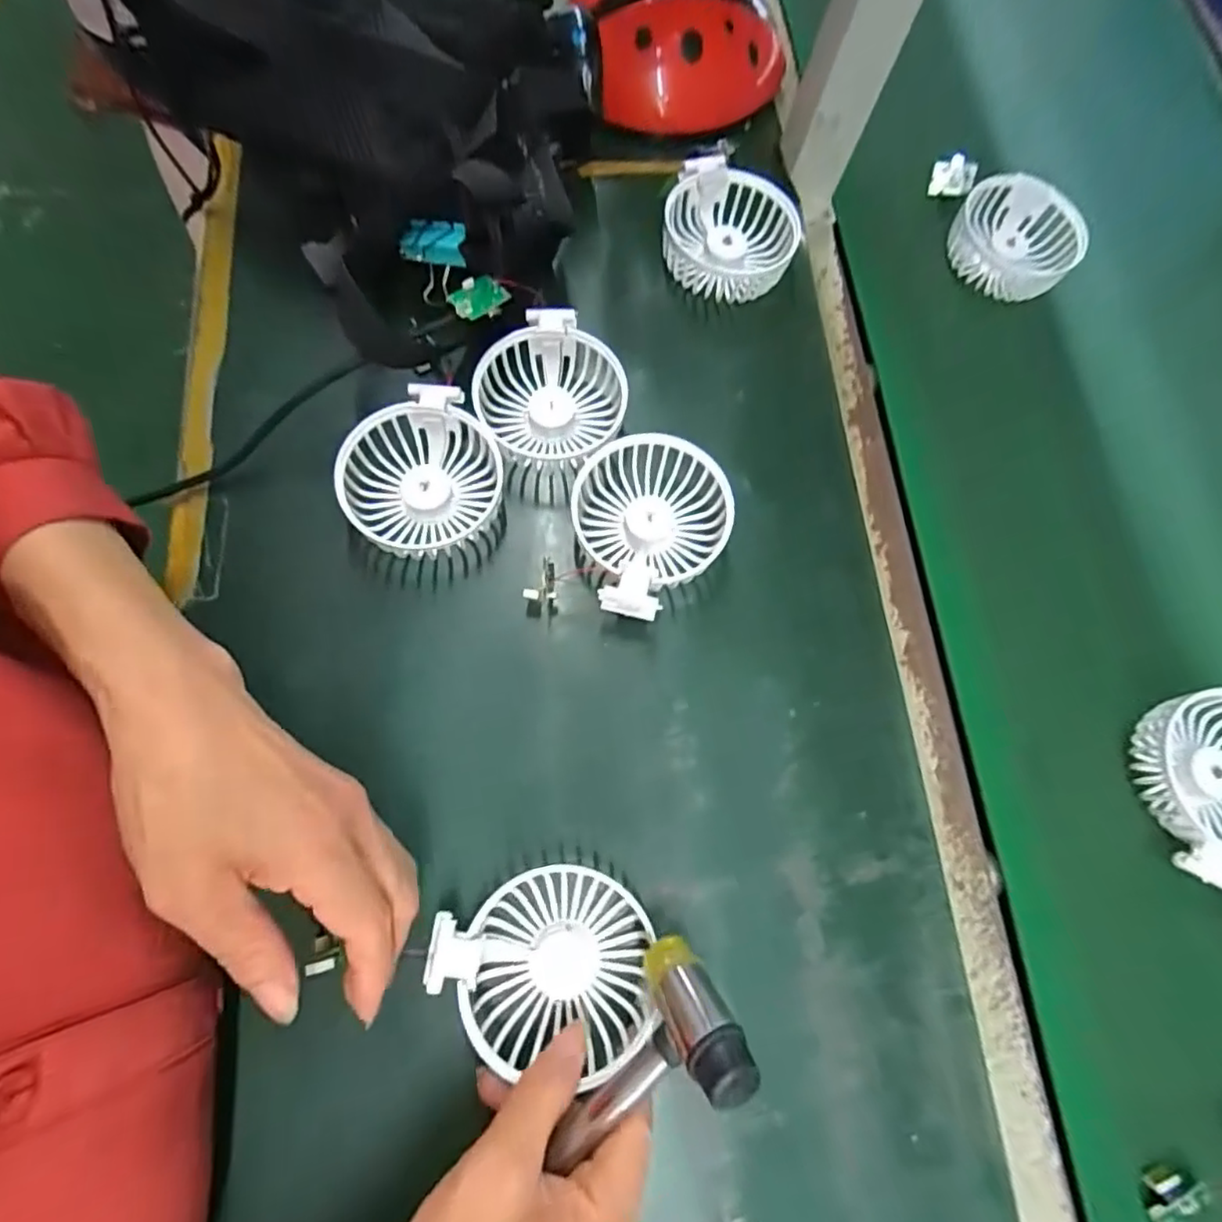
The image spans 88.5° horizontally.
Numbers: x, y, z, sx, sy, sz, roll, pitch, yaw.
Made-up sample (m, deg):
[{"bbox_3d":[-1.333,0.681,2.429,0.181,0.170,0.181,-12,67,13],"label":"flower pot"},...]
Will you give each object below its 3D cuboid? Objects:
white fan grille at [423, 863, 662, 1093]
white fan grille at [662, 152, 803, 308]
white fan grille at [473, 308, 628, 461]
[{"bbox_3d":[-0.030,0.165,0.293,0.100,0.030,0.081,4,73,-1],"label":"white fan grille"},{"bbox_3d":[0.081,-0.255,0.427,0.089,0.038,0.089,19,73,3],"label":"white fan grille"},{"bbox_3d":[-0.035,-0.128,0.383,0.084,0.035,0.086,35,75,8],"label":"white fan grille"}]

